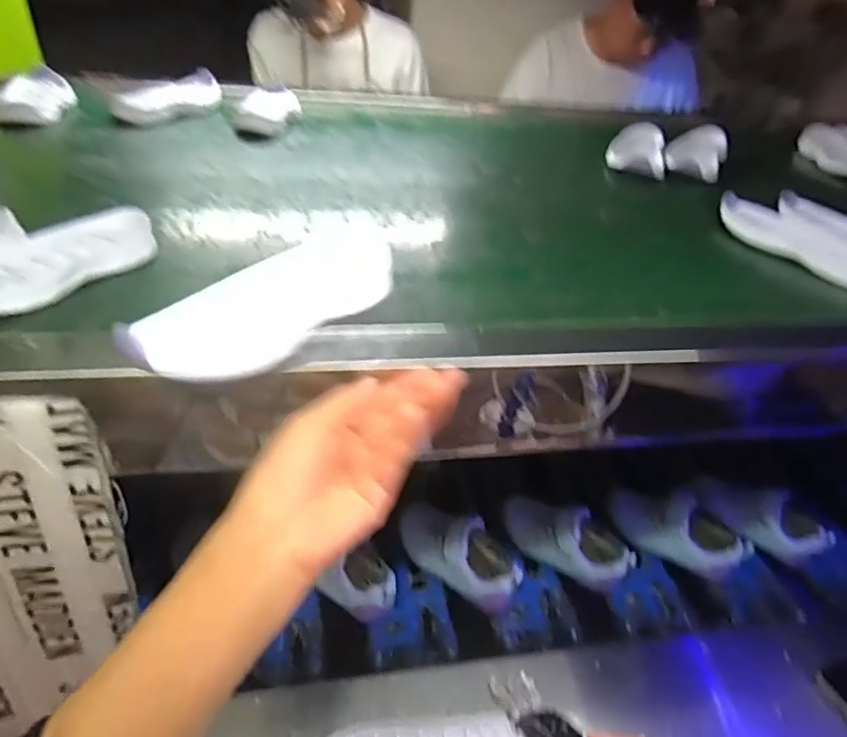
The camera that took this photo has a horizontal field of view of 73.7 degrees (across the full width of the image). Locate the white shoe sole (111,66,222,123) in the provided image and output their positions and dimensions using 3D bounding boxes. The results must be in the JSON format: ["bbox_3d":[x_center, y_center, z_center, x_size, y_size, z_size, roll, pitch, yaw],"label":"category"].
[{"bbox_3d":[-0.341,-0.369,0.766,0.055,0.031,0.183,19,40,15],"label":"white shoe sole"}]

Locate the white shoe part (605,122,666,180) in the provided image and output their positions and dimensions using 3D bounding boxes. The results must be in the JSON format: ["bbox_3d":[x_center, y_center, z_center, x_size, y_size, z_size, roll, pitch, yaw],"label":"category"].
[{"bbox_3d":[0.297,-0.303,0.780,0.075,0.031,0.160,17,40,12],"label":"white shoe part"}]

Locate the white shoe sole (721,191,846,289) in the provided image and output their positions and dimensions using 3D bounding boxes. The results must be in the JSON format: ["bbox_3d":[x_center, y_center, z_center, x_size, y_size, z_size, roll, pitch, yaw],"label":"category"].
[{"bbox_3d":[0.377,-0.134,0.578,0.061,0.029,0.178,-10,42,-21],"label":"white shoe sole"}]

